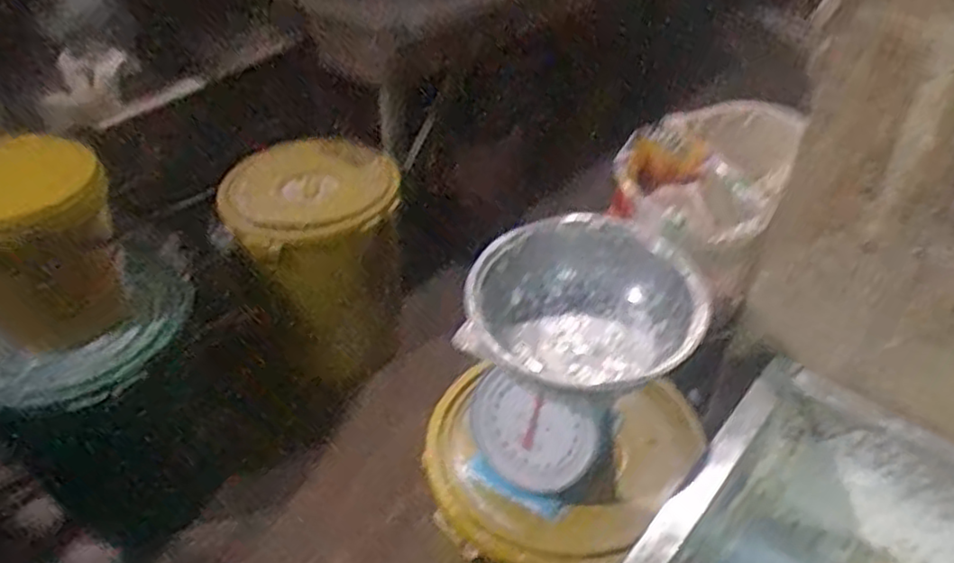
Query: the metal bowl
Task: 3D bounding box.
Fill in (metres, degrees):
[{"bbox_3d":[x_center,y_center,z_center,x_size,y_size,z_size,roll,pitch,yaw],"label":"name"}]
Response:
[{"bbox_3d":[0.146,0.044,0.940,0.292,0.119,0.273,0,40,0],"label":"metal bowl"}]

